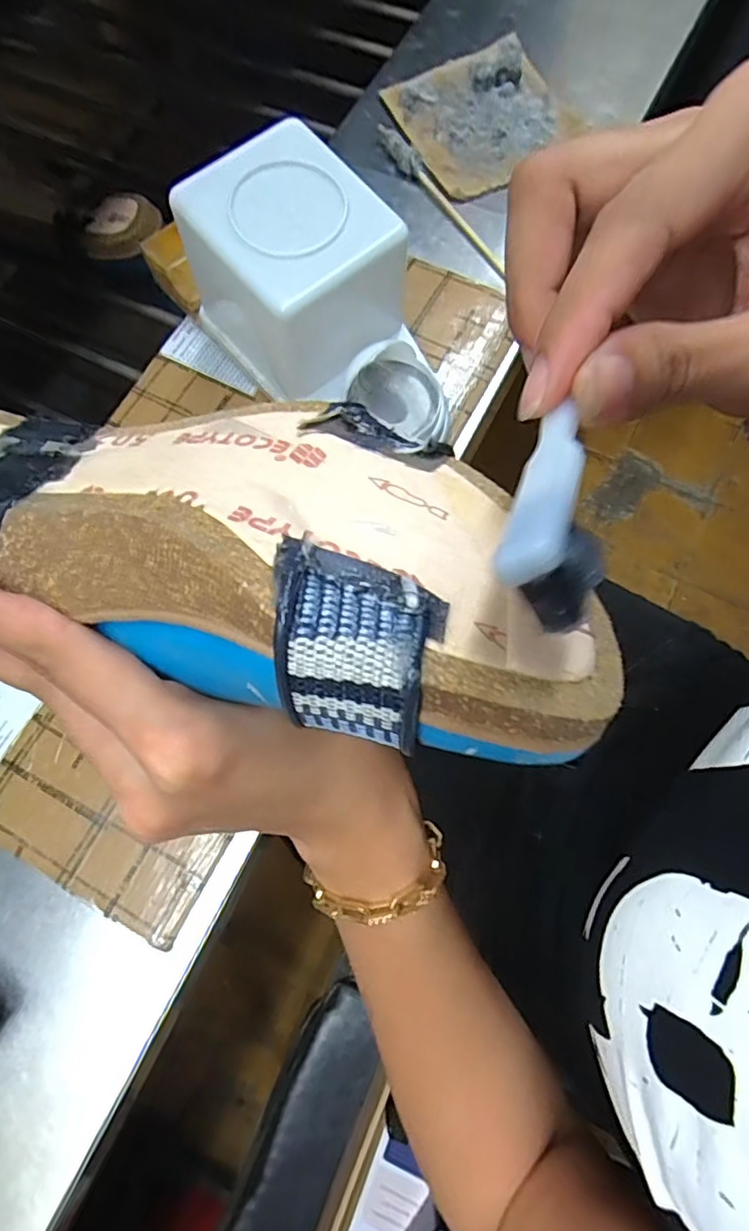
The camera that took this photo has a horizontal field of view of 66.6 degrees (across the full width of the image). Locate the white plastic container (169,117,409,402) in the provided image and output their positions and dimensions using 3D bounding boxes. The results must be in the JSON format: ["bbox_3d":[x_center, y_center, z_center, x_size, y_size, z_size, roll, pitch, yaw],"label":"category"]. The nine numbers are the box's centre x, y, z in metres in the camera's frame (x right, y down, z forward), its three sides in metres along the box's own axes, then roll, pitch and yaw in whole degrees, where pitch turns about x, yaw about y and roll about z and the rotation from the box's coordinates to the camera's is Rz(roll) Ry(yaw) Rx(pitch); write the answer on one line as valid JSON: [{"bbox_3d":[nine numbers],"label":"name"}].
[{"bbox_3d":[-0.047,-0.208,0.351,0.098,0.091,0.109,-34,76,-7],"label":"white plastic container"}]

